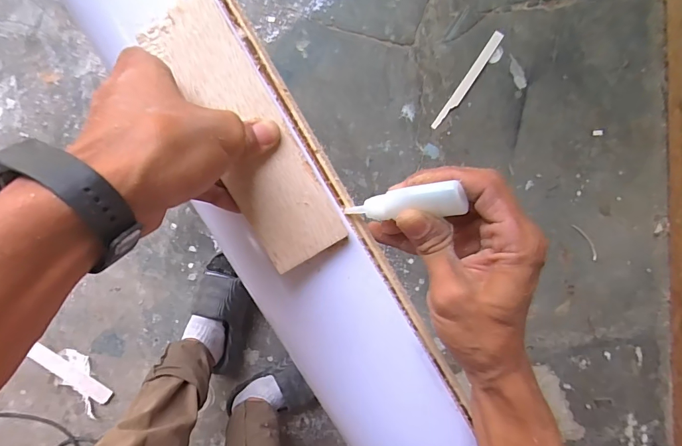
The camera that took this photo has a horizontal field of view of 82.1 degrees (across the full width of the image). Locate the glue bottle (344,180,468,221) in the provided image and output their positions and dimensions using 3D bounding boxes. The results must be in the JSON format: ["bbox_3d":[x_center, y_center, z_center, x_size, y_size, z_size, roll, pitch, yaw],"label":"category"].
[{"bbox_3d":[0.039,-0.011,0.250,0.077,0.023,0.019,-7,97,30],"label":"glue bottle"}]

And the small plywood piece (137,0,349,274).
[{"bbox_3d":[-0.060,-0.056,0.258,0.056,0.008,0.176,-29,96,-3],"label":"small plywood piece"}]

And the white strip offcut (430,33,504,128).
[{"bbox_3d":[0.279,-0.309,0.859,0.024,0.004,0.240,34,96,-3],"label":"white strip offcut"}]

